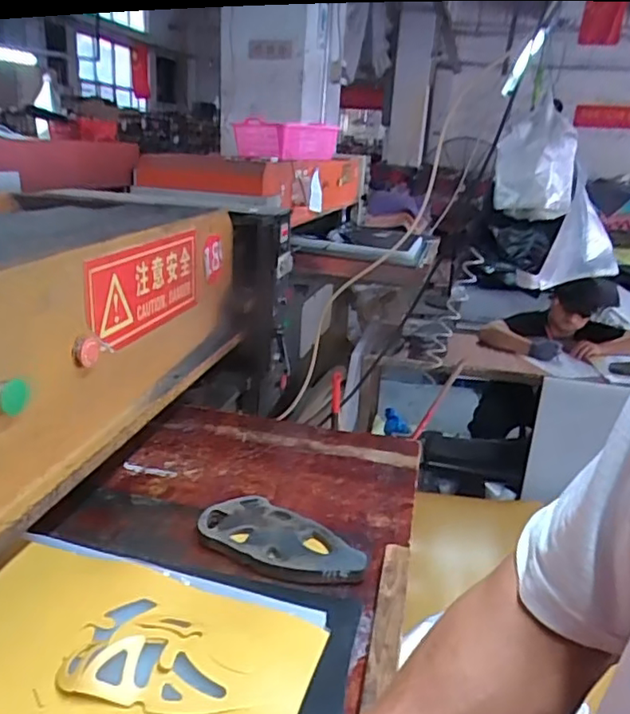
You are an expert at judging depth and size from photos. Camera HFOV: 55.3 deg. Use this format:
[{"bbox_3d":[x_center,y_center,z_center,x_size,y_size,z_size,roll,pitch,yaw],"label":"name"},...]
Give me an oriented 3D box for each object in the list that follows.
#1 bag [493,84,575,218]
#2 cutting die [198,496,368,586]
[{"bbox_3d":[0.635,-0.562,1.715,0.198,0.316,0.161,13,21,22],"label":"bag"},{"bbox_3d":[-0.044,0.245,0.795,0.223,0.028,0.114,16,22,30],"label":"cutting die"}]

